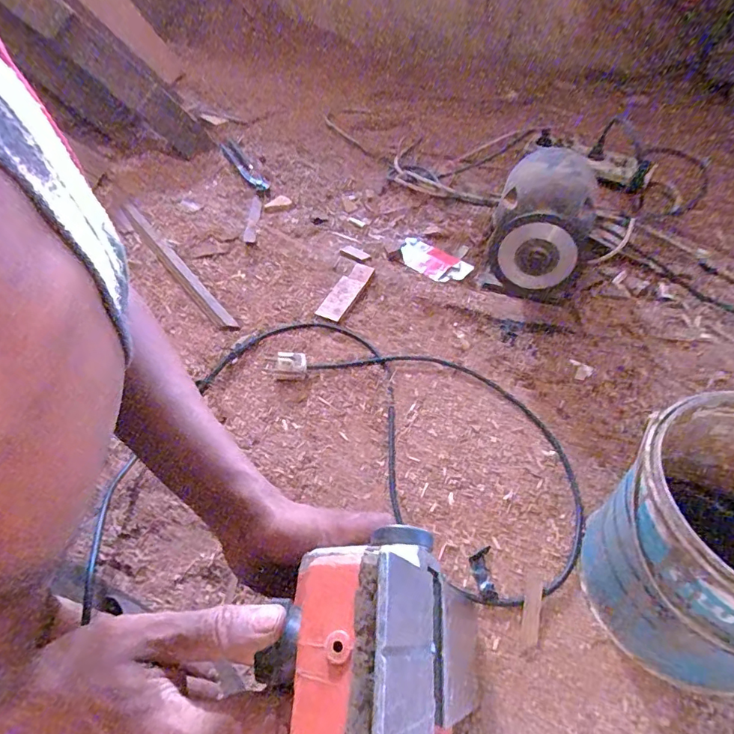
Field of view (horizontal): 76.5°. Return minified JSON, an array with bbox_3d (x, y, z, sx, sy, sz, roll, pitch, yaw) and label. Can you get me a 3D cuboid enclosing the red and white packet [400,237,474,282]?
[{"bbox_3d":[0.104,-0.176,0.774,0.061,0.012,0.134,-42,54,-15],"label":"red and white packet"}]

